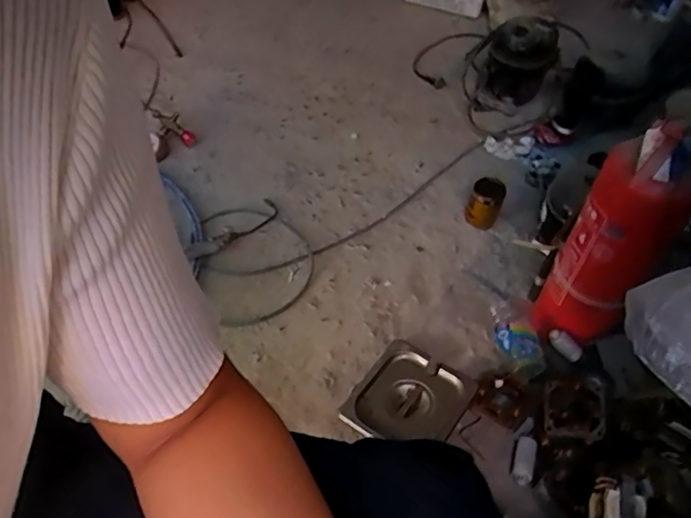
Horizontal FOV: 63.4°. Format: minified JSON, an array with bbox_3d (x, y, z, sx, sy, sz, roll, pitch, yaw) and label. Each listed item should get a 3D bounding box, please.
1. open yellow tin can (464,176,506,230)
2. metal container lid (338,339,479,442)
[{"bbox_3d":[0.280,-0.112,1.123,0.064,0.104,0.069,2,49,-2],"label":"open yellow tin can"},{"bbox_3d":[0.098,0.216,0.862,0.160,0.011,0.165,25,57,29],"label":"metal container lid"}]

